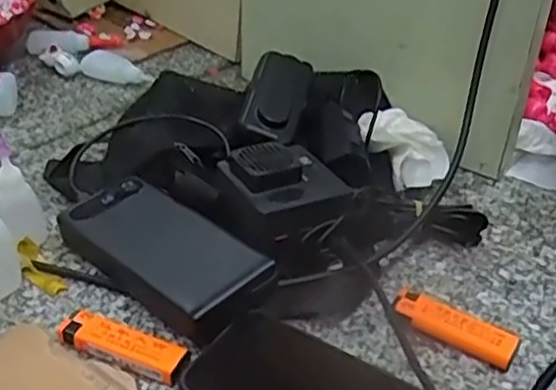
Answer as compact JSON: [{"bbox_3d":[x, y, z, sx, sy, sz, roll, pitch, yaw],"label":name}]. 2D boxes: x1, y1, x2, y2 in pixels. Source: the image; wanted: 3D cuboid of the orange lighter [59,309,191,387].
[{"bbox_3d":[-0.094,0.090,0.427,0.080,0.016,0.025,14,37,16],"label":"orange lighter"}]

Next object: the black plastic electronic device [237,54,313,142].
[{"bbox_3d":[0.001,-0.086,0.592,0.048,0.025,0.098,7,35,6],"label":"black plastic electronic device"}]

